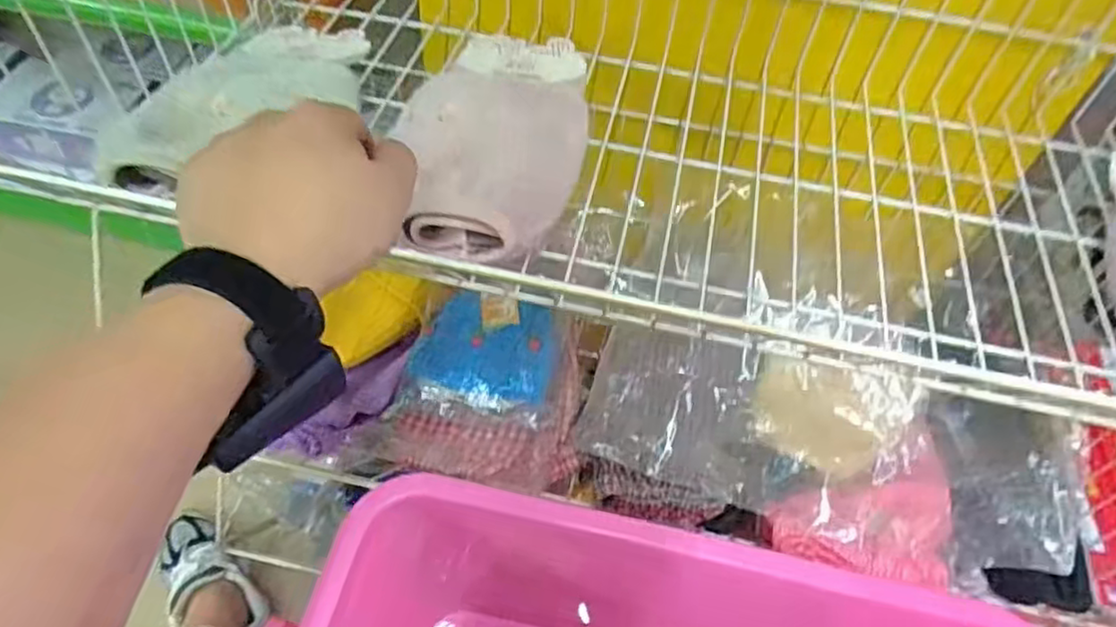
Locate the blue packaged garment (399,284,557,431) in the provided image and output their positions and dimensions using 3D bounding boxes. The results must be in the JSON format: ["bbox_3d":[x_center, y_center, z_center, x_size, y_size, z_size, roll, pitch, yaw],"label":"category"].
[{"bbox_3d":[-0.076,0.038,0.726,0.147,0.042,0.163,13,52,5],"label":"blue packaged garment"}]

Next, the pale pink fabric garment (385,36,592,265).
[{"bbox_3d":[-0.044,-0.156,0.528,0.134,0.053,0.277,12,52,4],"label":"pale pink fabric garment"}]

